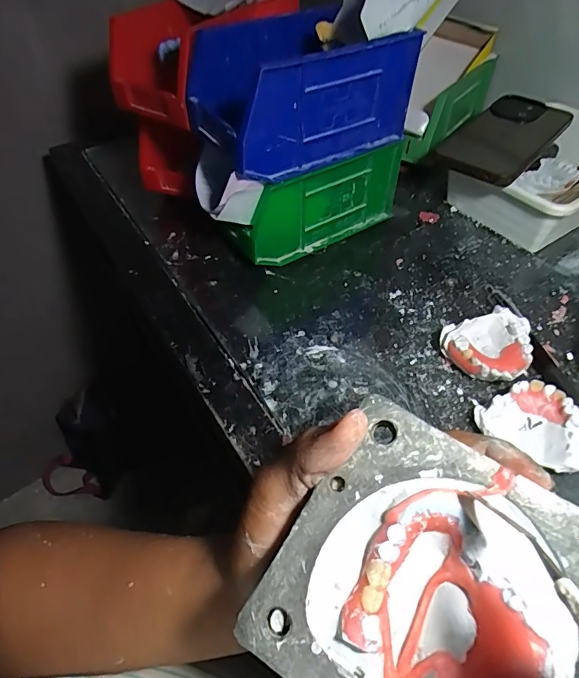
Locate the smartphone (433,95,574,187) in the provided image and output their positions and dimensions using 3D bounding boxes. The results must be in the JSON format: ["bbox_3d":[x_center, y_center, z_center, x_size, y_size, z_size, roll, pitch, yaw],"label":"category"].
[{"bbox_3d":[0.217,-0.204,0.451,0.081,0.014,0.163,33,58,27],"label":"smartphone"}]

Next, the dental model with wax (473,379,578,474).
[{"bbox_3d":[0.163,0.061,0.298,0.056,0.027,0.062,-18,51,-12],"label":"dental model with wax"}]

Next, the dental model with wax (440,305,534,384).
[{"bbox_3d":[0.150,0.005,0.346,0.061,0.025,0.061,16,52,16],"label":"dental model with wax"}]

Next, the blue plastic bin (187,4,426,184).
[{"bbox_3d":[0.009,-0.205,0.376,0.165,0.085,0.097,-26,53,-19],"label":"blue plastic bin"}]

